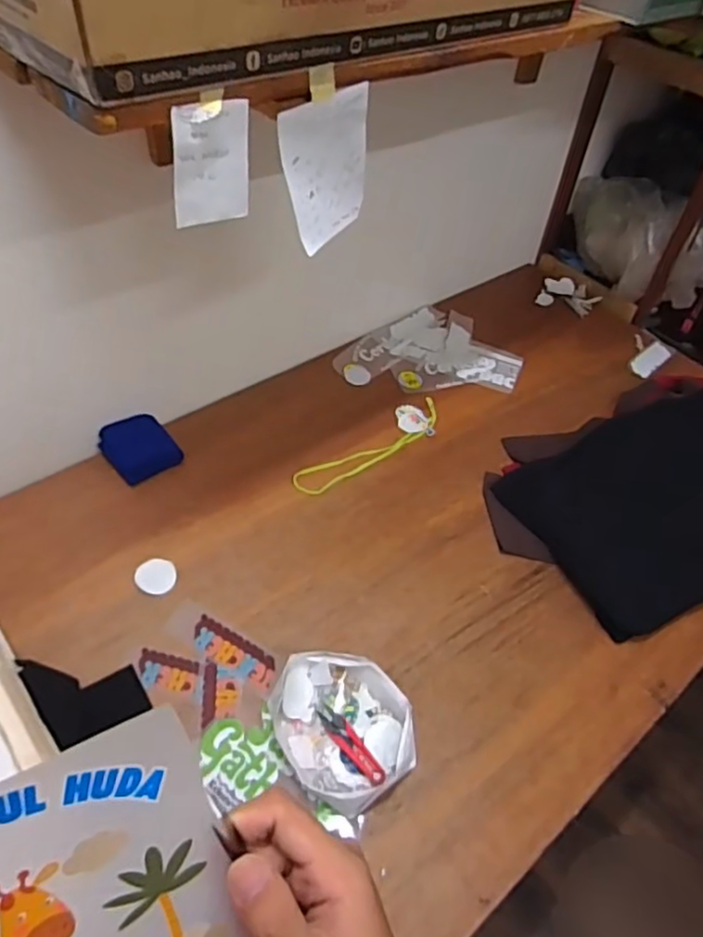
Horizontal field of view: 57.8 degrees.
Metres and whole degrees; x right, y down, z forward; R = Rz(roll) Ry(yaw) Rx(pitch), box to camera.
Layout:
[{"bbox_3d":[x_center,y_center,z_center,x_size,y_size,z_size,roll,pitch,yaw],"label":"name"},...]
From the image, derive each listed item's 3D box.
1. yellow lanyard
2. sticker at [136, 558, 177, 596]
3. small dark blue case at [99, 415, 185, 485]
[{"bbox_3d":[0.042,-0.046,1.193,0.354,0.007,0.089,-31,59,-28],"label":"yellow lanyard"},{"bbox_3d":[-0.299,0.164,0.973,0.058,0.005,0.060,4,51,-5],"label":"sticker"},{"bbox_3d":[-0.373,-0.038,1.123,0.115,0.041,0.116,-32,59,-28],"label":"small dark blue case"}]

